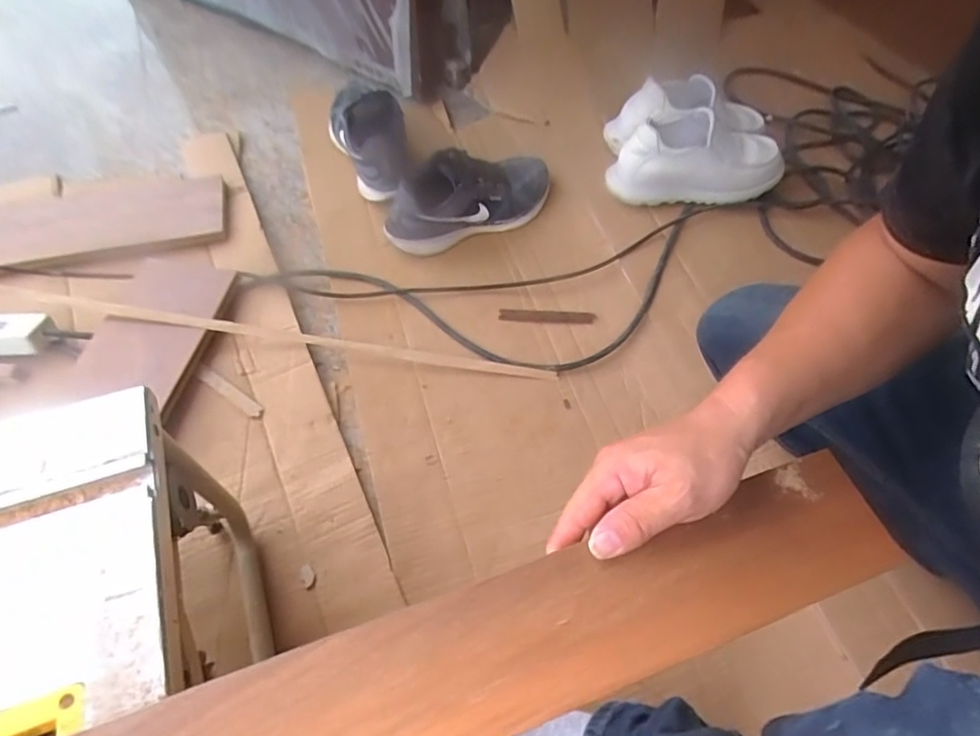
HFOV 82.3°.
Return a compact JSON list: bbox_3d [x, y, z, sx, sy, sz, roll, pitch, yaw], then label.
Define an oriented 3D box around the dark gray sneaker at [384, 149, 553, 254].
[{"bbox_3d":[-0.029,-0.264,0.858,0.275,0.104,0.100,-21,62,-14],"label":"dark gray sneaker"}]

